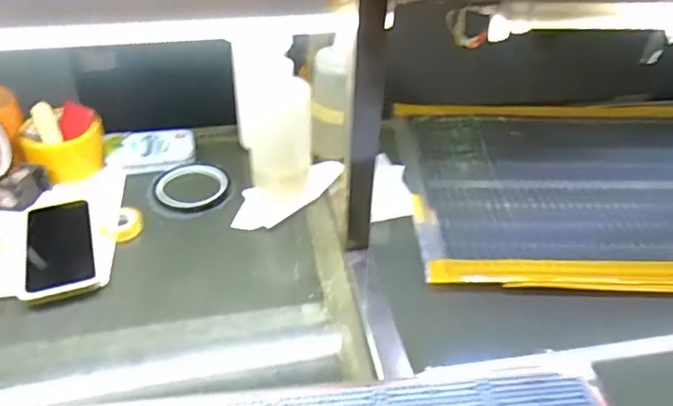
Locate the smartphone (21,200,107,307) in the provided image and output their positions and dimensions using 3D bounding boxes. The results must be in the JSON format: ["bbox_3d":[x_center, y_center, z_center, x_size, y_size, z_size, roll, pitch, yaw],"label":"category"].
[{"bbox_3d":[-0.299,0.048,0.648,0.072,0.011,0.144,-11,41,-16],"label":"smartphone"}]

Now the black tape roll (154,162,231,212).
[{"bbox_3d":[-0.178,-0.022,0.739,0.089,0.012,0.089,2,39,-1],"label":"black tape roll"}]

